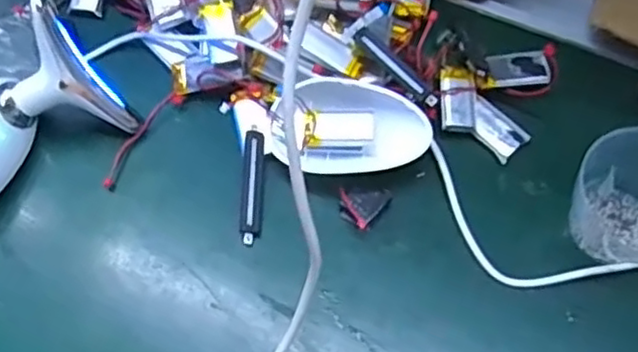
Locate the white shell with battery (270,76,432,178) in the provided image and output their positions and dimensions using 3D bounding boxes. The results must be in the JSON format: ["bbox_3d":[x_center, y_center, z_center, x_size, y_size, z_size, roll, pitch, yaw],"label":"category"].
[{"bbox_3d":[0.016,-0.025,0.359,0.082,0.017,0.049,11,94,7],"label":"white shell with battery"}]

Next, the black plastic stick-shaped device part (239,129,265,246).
[{"bbox_3d":[-0.035,0.006,0.356,0.011,0.013,0.059,2,62,-1],"label":"black plastic stick-shaped device part"}]

